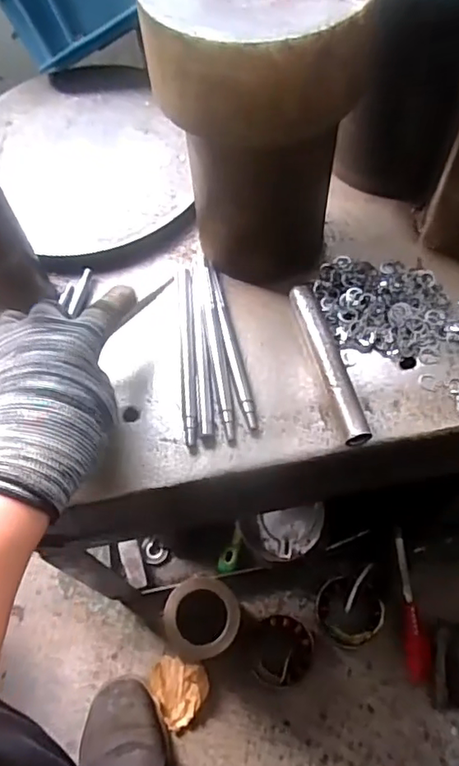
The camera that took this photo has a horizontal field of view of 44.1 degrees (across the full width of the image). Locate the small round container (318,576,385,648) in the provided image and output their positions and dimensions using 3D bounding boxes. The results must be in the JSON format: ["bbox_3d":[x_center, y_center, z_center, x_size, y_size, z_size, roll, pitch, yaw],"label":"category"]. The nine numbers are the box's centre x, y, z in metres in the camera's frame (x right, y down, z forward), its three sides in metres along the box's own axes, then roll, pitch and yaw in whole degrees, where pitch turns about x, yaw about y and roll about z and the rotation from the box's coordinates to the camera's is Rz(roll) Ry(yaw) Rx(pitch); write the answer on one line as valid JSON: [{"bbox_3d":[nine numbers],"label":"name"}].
[{"bbox_3d":[0.158,0.304,0.750,0.081,0.048,0.083,-1,62,2],"label":"small round container"}]

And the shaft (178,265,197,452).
[{"bbox_3d":[-0.034,-0.028,0.464,0.010,0.008,0.164,-5,62,1],"label":"shaft"}]

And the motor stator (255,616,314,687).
[{"bbox_3d":[0.071,0.351,0.743,0.076,0.039,0.082,-1,62,2],"label":"motor stator"}]

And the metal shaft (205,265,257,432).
[{"bbox_3d":[0.001,-0.034,0.461,0.011,0.013,0.152,-13,62,-4],"label":"metal shaft"}]

